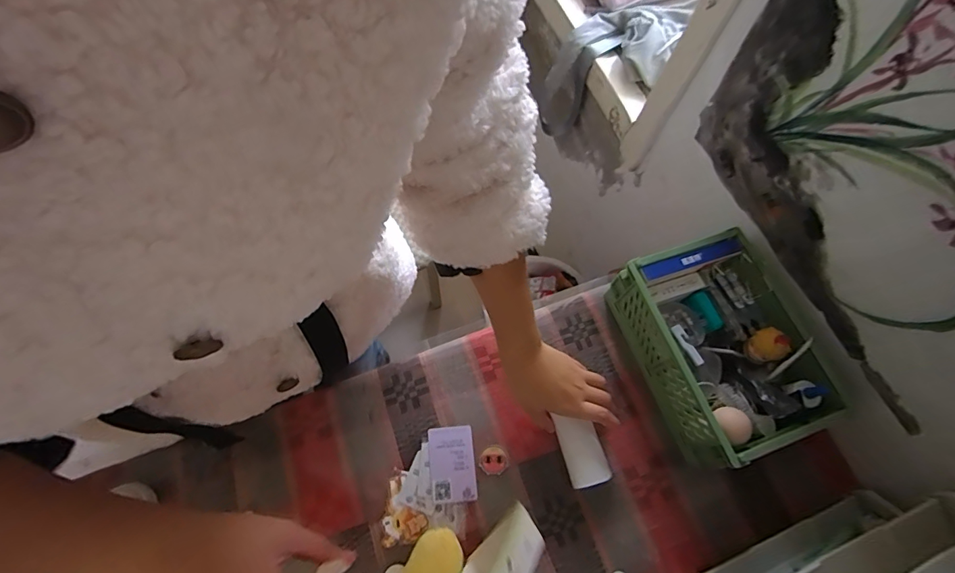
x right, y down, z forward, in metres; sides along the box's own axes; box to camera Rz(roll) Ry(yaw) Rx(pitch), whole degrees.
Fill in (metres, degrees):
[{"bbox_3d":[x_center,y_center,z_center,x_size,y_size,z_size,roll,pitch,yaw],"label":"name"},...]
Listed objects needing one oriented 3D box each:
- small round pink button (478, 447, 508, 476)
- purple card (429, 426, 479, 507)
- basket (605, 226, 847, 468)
[{"bbox_3d":[0.019,0.211,0.538,0.031,0.008,0.032,1,67,-2],"label":"small round pink button"},{"bbox_3d":[-0.030,0.213,0.535,0.052,0.004,0.085,-3,66,-11],"label":"purple card"},{"bbox_3d":[0.302,0.073,0.566,0.178,0.108,0.246,-18,69,-10],"label":"basket"}]

